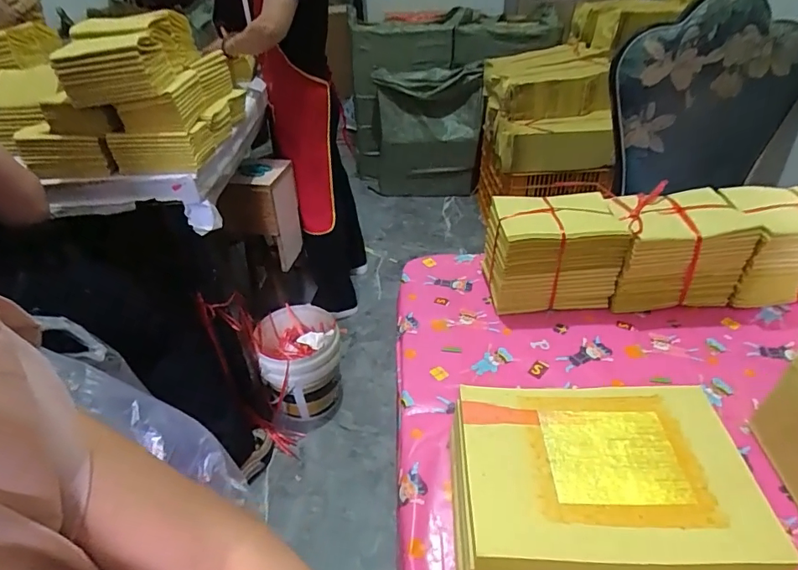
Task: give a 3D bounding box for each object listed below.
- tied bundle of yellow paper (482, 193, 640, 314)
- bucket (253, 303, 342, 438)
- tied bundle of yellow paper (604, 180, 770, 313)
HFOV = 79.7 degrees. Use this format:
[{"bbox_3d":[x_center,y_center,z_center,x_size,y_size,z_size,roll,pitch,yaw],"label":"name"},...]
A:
[{"bbox_3d":[0.230,-0.046,0.697,0.191,0.132,0.116,-1,37,2],"label":"tied bundle of yellow paper"},{"bbox_3d":[-0.298,0.256,1.491,0.241,0.267,0.274,-9,37,-8],"label":"bucket"},{"bbox_3d":[0.384,-0.049,0.687,0.165,0.137,0.113,-2,37,1],"label":"tied bundle of yellow paper"}]

